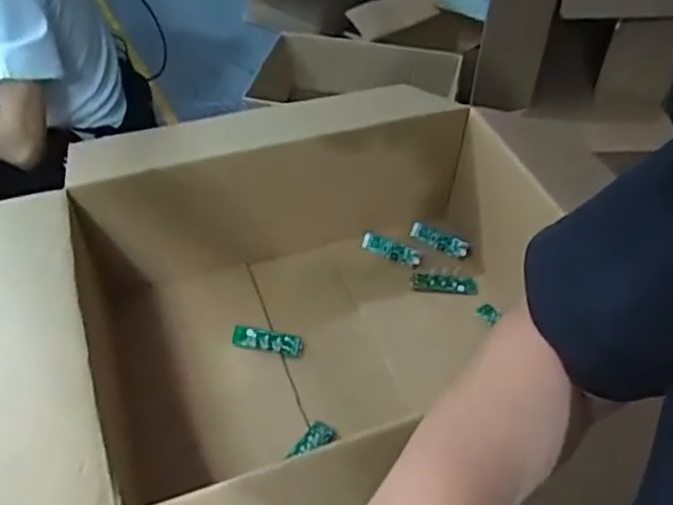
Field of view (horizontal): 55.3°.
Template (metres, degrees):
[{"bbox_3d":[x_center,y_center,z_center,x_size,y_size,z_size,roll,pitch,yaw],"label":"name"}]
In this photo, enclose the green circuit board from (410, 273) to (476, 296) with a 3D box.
[{"bbox_3d":[0.175,0.051,1.039,0.107,0.005,0.036,5,47,1],"label":"green circuit board"}]

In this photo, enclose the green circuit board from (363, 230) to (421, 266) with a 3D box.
[{"bbox_3d":[0.091,-0.005,1.083,0.104,0.013,0.035,19,76,24],"label":"green circuit board"}]

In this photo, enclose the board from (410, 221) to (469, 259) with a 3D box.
[{"bbox_3d":[0.174,-0.020,1.097,0.100,0.022,0.029,24,50,17],"label":"board"}]

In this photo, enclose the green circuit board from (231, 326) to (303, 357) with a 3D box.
[{"bbox_3d":[-0.103,0.132,0.956,0.101,0.008,0.032,11,82,-8],"label":"green circuit board"}]

